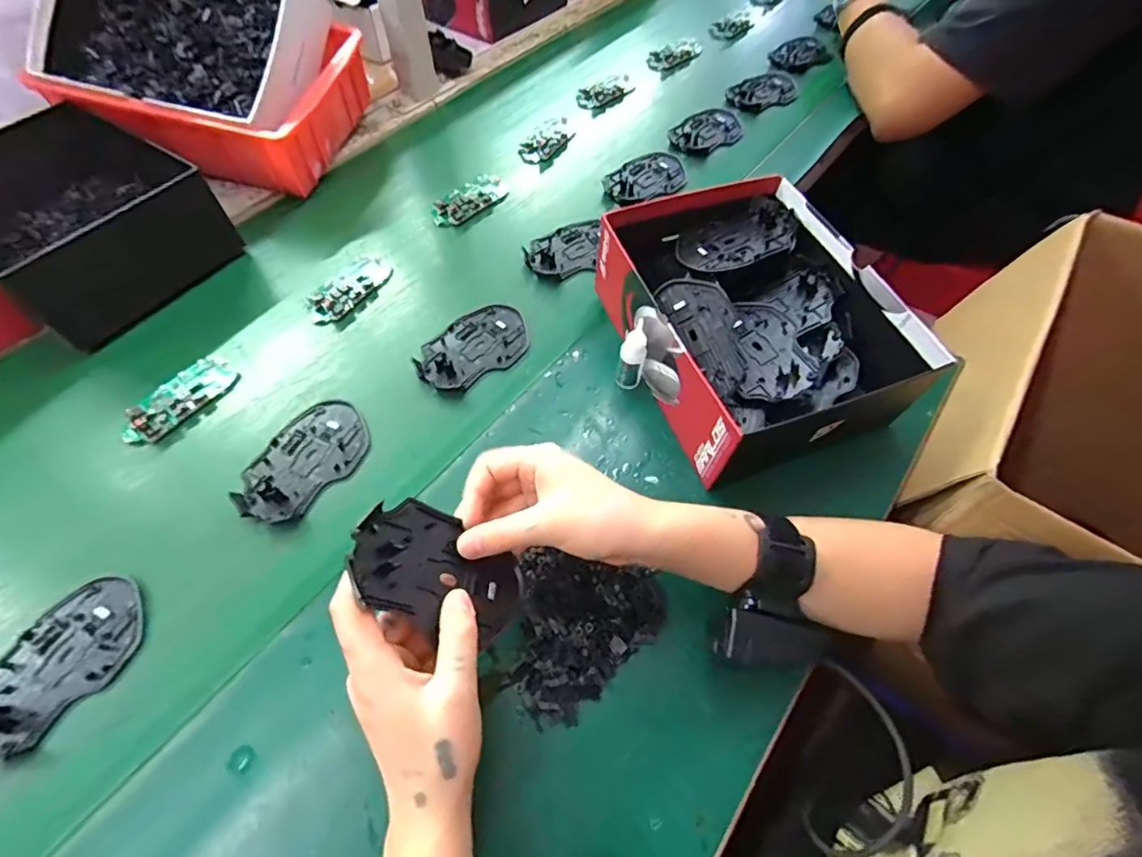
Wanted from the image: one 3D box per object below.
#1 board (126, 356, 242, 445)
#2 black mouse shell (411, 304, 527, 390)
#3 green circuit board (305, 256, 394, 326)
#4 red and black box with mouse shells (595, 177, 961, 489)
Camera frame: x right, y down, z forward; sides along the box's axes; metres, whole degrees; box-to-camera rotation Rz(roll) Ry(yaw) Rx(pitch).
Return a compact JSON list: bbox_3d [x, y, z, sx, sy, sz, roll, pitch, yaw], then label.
[{"bbox_3d":[-0.341,-0.026,0.463,0.046,0.012,0.097,31,62,15],"label":"board"},{"bbox_3d":[-0.092,-0.077,0.502,0.110,0.010,0.072,-35,66,-21],"label":"black mouse shell"},{"bbox_3d":[-0.225,-0.143,0.541,0.046,0.015,0.096,32,63,15],"label":"green circuit board"},{"bbox_3d":[0.143,-0.095,0.470,0.207,0.092,0.247,-17,61,-13],"label":"red and black box with mouse shells"}]

